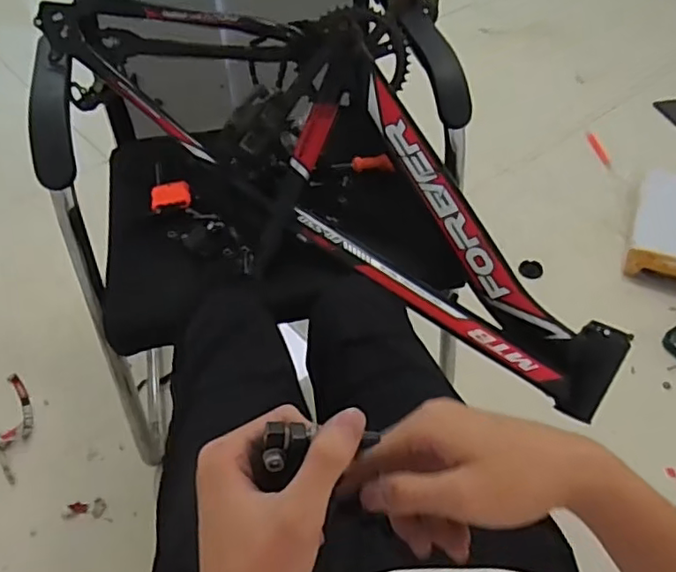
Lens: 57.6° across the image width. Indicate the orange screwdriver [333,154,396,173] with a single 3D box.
[{"bbox_3d":[0.039,-0.189,0.953,0.097,0.027,0.020,7,50,8],"label":"orange screwdriver"}]

